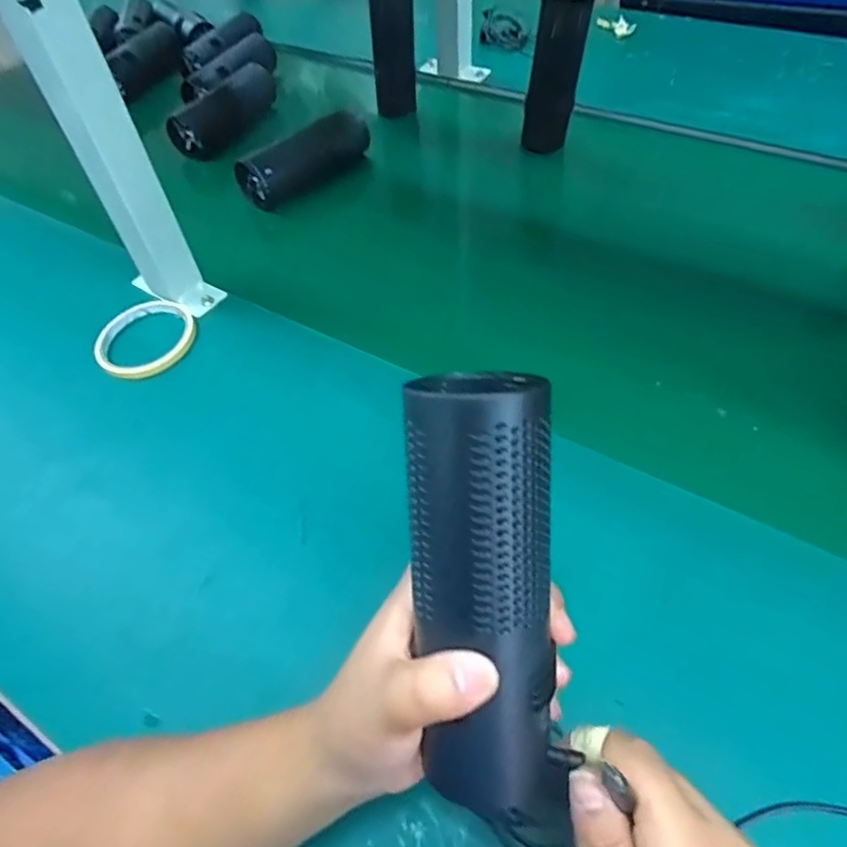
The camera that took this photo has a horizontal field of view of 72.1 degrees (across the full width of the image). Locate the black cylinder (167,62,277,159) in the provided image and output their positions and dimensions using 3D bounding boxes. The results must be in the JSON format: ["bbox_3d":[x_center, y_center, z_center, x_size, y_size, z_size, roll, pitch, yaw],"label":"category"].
[{"bbox_3d":[-0.266,-0.417,0.773,0.054,0.053,0.171,20,58,19],"label":"black cylinder"}]

